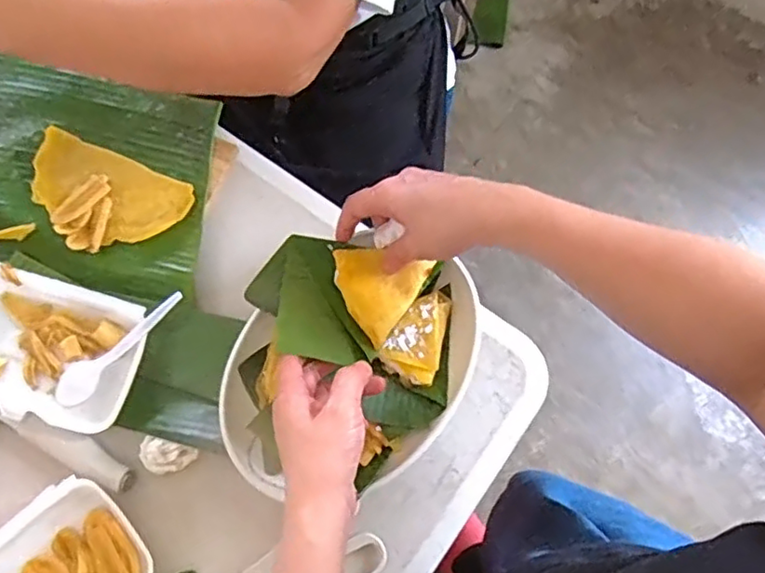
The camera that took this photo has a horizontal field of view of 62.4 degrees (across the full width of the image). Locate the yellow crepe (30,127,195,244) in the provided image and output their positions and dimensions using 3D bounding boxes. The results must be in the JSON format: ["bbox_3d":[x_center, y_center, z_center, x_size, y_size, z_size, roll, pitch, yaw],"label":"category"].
[{"bbox_3d":[-0.261,-0.090,0.592,0.152,0.014,0.074,23,78,7],"label":"yellow crepe"}]

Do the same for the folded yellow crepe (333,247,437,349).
[{"bbox_3d":[-0.007,-0.003,0.518,0.071,0.017,0.081,33,79,9],"label":"folded yellow crepe"}]

